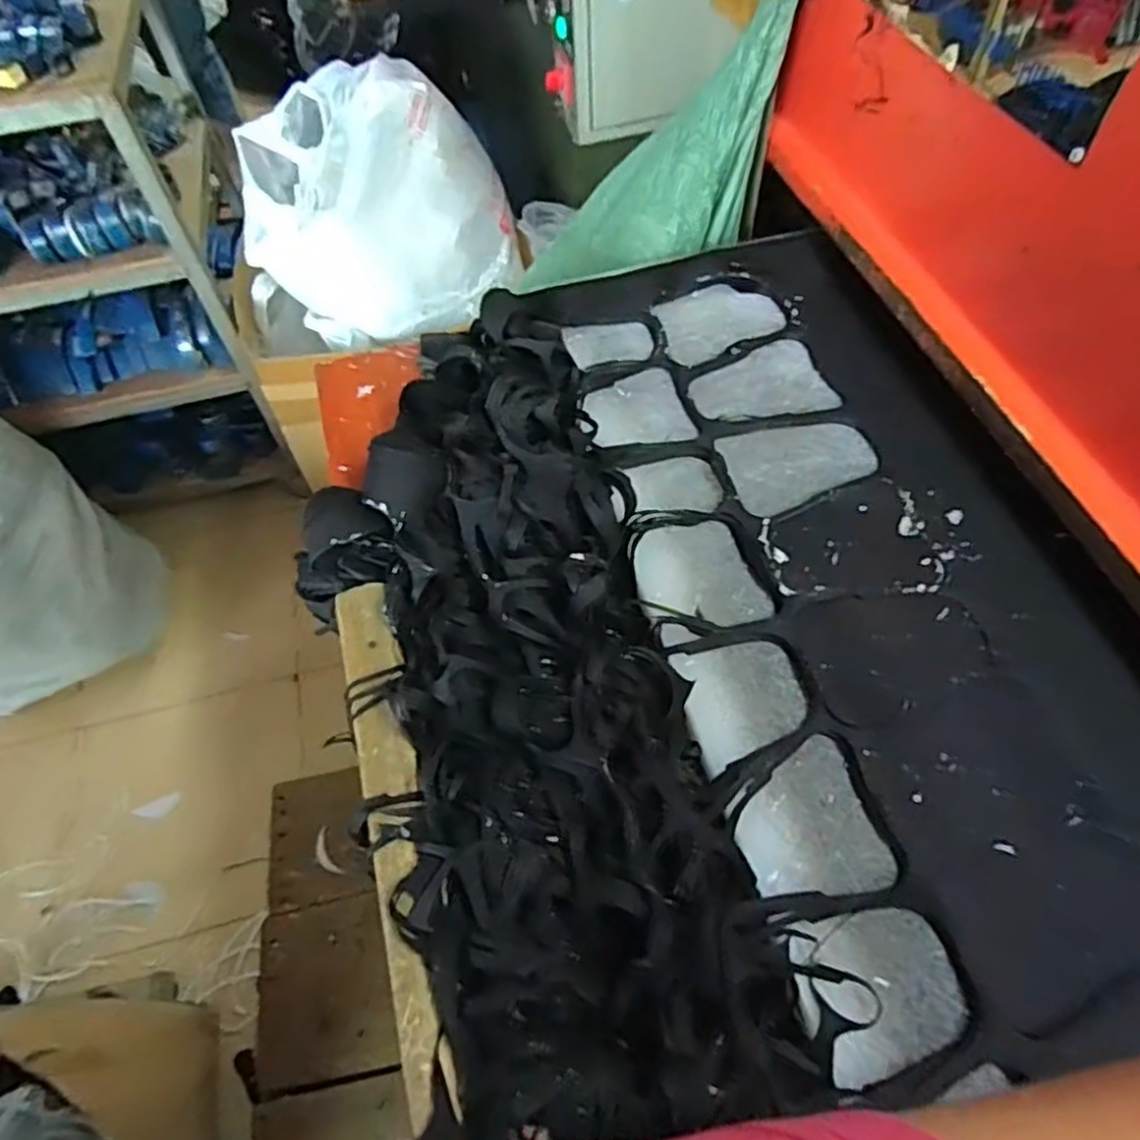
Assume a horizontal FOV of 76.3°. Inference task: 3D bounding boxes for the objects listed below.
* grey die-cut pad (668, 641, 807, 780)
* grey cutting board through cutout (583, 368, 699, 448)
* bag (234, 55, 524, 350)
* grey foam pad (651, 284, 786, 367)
[{"bbox_3d":[0.120,0.090,0.504,0.079,0.007,0.083,-12,62,-6],"label":"grey die-cut pad"},{"bbox_3d":[0.058,-0.142,0.648,0.084,0.011,0.088,-13,62,-6],"label":"grey cutting board through cutout"},{"bbox_3d":[-0.381,-0.721,1.428,0.505,0.303,0.507,-11,62,-5],"label":"bag"},{"bbox_3d":[0.138,-0.242,0.707,0.123,0.017,0.083,-25,64,-13],"label":"grey foam pad"}]

